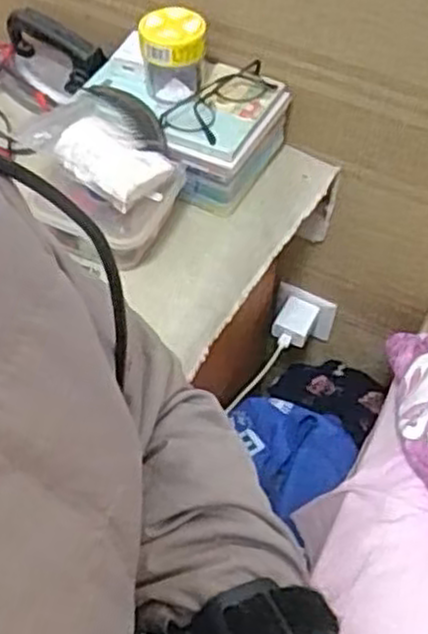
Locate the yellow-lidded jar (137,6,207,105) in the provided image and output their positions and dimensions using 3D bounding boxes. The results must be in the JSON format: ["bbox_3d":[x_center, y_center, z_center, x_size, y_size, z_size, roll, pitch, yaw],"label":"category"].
[{"bbox_3d":[-0.041,-0.262,0.754,0.062,0.067,0.056,-3,54,-4],"label":"yellow-lidded jar"}]

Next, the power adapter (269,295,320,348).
[{"bbox_3d":[0.109,0.006,1.029,0.048,0.022,0.063,20,56,12],"label":"power adapter"}]

